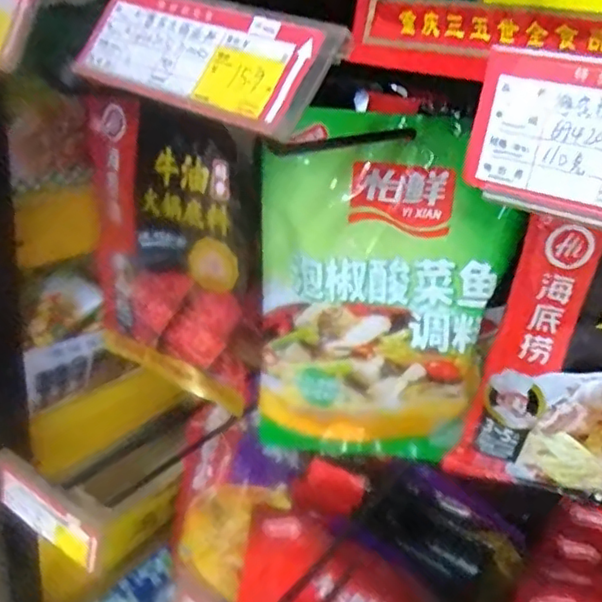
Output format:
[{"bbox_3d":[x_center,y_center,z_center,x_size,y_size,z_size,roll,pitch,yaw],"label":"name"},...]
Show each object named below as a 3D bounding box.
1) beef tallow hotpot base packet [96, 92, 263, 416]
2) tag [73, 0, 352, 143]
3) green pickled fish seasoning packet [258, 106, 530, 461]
[{"bbox_3d":[-0.093,-0.035,0.453,0.153,0.203,0.035,23,29,27],"label":"beef tallow hotpot base packet"},{"bbox_3d":[-0.035,-0.085,0.215,0.097,0.041,0.006,24,-7,24],"label":"tag"},{"bbox_3d":[0.050,0.004,0.433,0.155,0.242,0.032,10,26,8],"label":"green pickled fish seasoning packet"}]

